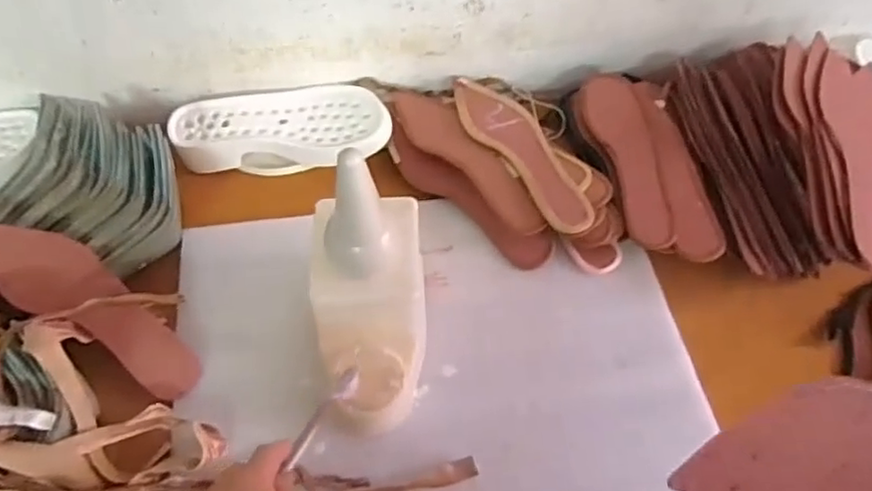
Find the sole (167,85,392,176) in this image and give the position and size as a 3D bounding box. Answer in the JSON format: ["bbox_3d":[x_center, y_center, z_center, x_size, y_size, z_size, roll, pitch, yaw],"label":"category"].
[{"bbox_3d":[-0.184,-0.141,0.765,0.255,0.049,0.105,-2,56,-4],"label":"sole"}]

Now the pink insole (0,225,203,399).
[{"bbox_3d":[-0.330,0.055,0.602,0.244,0.028,0.071,38,60,-4],"label":"pink insole"}]

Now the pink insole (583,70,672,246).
[{"bbox_3d":[0.228,-0.106,0.738,0.070,0.011,0.232,-11,63,2],"label":"pink insole"}]

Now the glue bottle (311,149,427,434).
[{"bbox_3d":[-0.058,0.030,0.546,0.105,0.222,0.193,-3,56,-4],"label":"glue bottle"}]

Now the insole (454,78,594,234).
[{"bbox_3d":[0.100,-0.114,0.738,0.067,0.007,0.248,-30,63,-14],"label":"insole"}]

